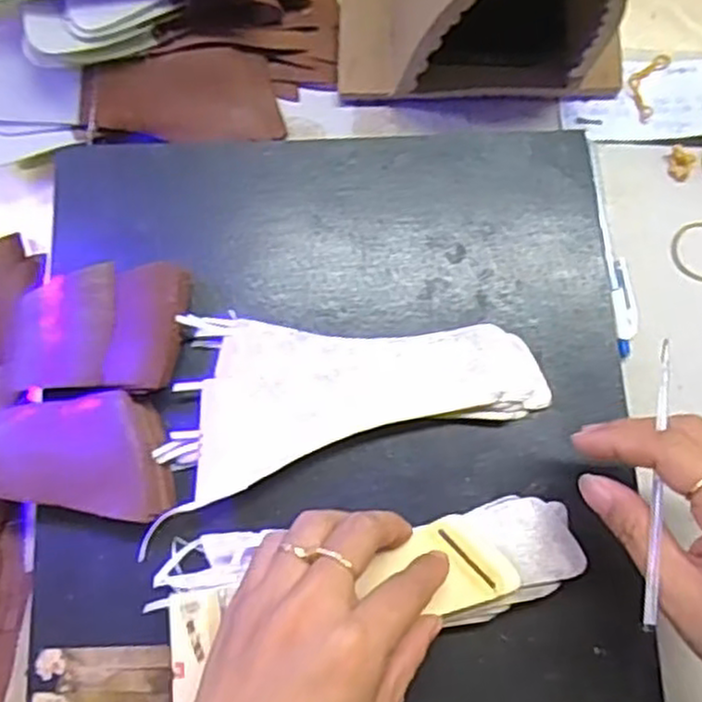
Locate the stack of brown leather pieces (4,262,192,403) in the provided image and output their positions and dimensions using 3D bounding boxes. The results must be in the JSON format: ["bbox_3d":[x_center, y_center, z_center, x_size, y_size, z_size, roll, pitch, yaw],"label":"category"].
[{"bbox_3d":[-0.130,-0.010,0.378,0.087,0.032,0.062,1,79,0],"label":"stack of brown leather pieces"}]

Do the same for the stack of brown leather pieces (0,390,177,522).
[{"bbox_3d":[-0.133,0.049,0.365,0.092,0.025,0.057,9,79,1],"label":"stack of brown leather pieces"}]

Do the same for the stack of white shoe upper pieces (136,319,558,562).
[{"bbox_3d":[0.002,0.028,0.375,0.192,0.019,0.095,-3,79,-1],"label":"stack of white shoe upper pieces"}]

